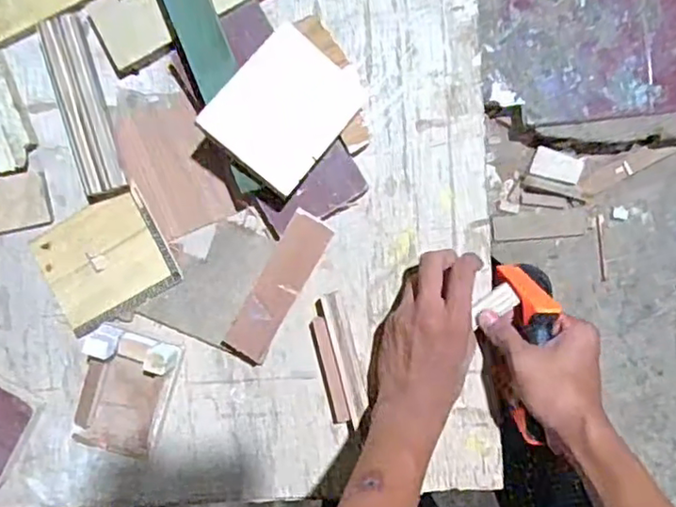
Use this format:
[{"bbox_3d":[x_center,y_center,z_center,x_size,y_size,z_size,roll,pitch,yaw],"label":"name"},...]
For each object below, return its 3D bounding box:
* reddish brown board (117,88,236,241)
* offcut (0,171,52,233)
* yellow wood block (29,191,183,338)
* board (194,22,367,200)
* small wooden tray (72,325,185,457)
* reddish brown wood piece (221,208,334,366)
[{"bbox_3d":[-0.155,-0.086,0.556,0.076,0.014,0.134,-23,92,6],"label":"reddish brown board"},{"bbox_3d":[-0.310,-0.046,0.565,0.081,0.004,0.050,-11,93,5],"label":"offcut"},{"bbox_3d":[-0.217,0.008,0.560,0.114,0.016,0.100,-30,91,6],"label":"yellow wood block"},{"bbox_3d":[-0.041,-0.121,0.499,0.092,0.008,0.120,39,78,-5],"label":"board"},{"bbox_3d":[-0.197,0.131,0.552,0.076,0.051,0.119,17,95,3],"label":"small wooden tray"},{"bbox_3d":[-0.053,0.031,0.529,0.042,0.013,0.141,24,100,-18],"label":"reddish brown wood piece"}]

